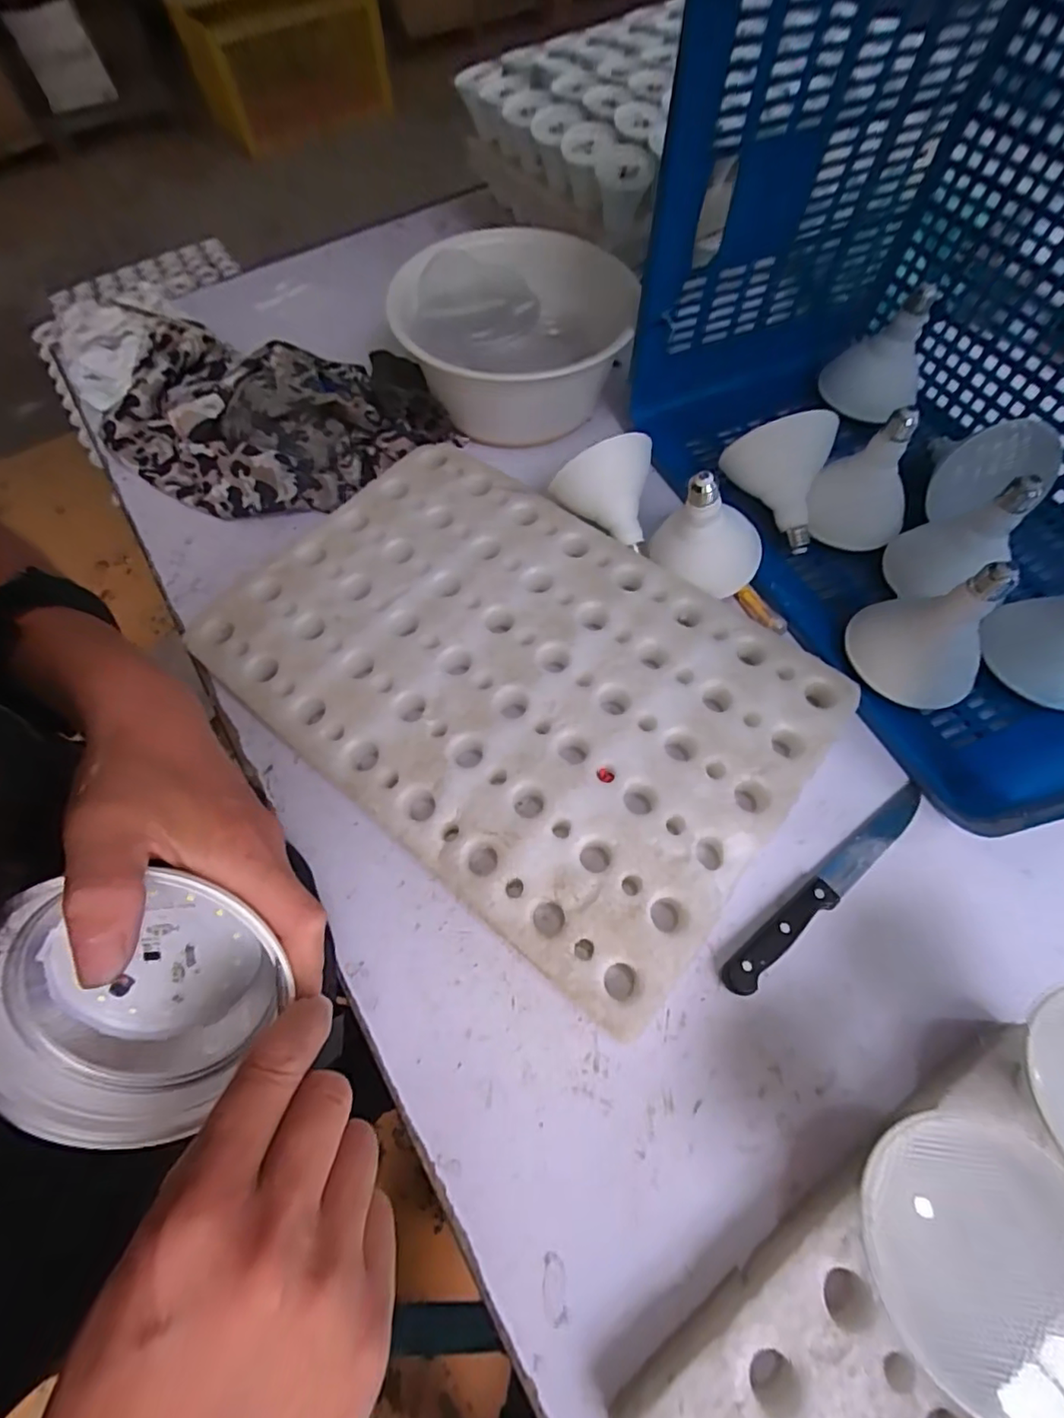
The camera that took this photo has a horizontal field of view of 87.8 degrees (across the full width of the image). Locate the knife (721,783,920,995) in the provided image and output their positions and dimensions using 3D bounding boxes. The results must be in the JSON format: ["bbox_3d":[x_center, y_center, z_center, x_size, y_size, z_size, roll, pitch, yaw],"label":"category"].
[{"bbox_3d":[0.243,0.142,0.450,0.236,0.020,0.027,-36,68,-15],"label":"knife"}]

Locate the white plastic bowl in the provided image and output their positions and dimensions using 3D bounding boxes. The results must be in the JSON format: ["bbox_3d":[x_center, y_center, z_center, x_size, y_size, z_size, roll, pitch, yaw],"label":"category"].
[{"bbox_3d":[-0.015,-0.453,0.673,0.275,0.118,0.268,-1,64,1],"label":"white plastic bowl"}]

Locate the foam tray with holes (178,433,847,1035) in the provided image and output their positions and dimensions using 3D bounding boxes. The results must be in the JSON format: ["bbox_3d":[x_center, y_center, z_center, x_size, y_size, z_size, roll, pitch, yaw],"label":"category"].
[{"bbox_3d":[-0.025,-0.040,0.544,0.560,0.040,0.372,37,70,18],"label":"foam tray with holes"}]

